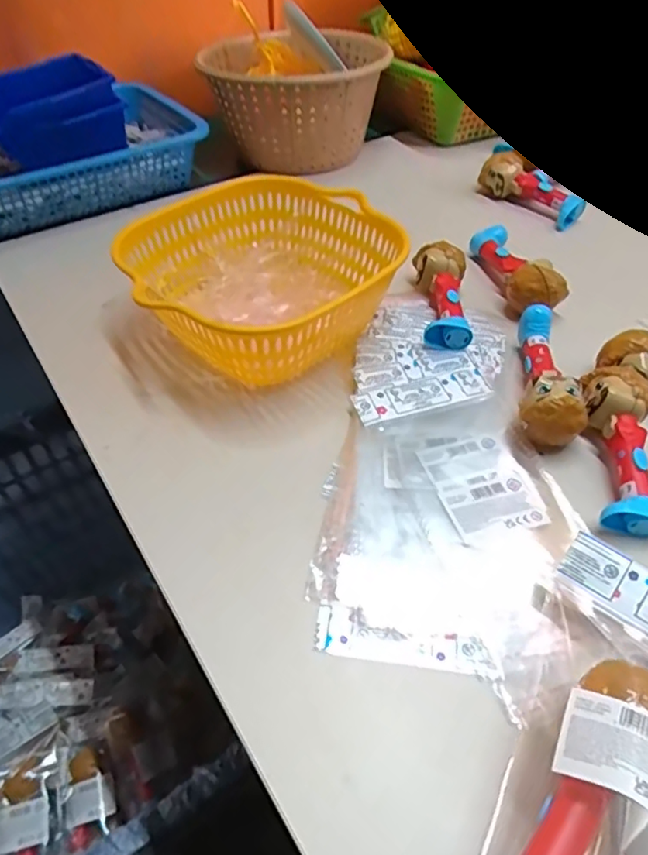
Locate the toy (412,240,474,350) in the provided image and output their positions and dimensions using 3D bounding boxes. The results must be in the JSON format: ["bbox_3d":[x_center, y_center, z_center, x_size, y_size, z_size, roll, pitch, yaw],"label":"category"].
[{"bbox_3d":[0.100,-0.115,0.495,0.044,0.031,0.111,4,47,4],"label":"toy"}]

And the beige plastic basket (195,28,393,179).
[{"bbox_3d":[-0.045,-0.407,0.728,0.195,0.105,0.204,-7,47,-6],"label":"beige plastic basket"}]

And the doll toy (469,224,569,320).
[{"bbox_3d":[0.173,-0.148,0.532,0.042,0.043,0.128,-10,47,-9],"label":"doll toy"}]

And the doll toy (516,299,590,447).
[{"bbox_3d":[0.164,-0.044,0.429,0.038,0.033,0.127,8,47,8],"label":"doll toy"}]

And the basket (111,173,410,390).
[{"bbox_3d":[-0.049,-0.120,0.478,0.199,0.080,0.198,0,47,0],"label":"basket"}]

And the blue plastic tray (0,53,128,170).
[{"bbox_3d":[-0.296,-0.338,0.621,0.128,0.068,0.125,-32,54,-26],"label":"blue plastic tray"}]

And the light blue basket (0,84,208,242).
[{"bbox_3d":[-0.288,-0.312,0.668,0.296,0.072,0.199,-24,51,-21],"label":"light blue basket"}]

